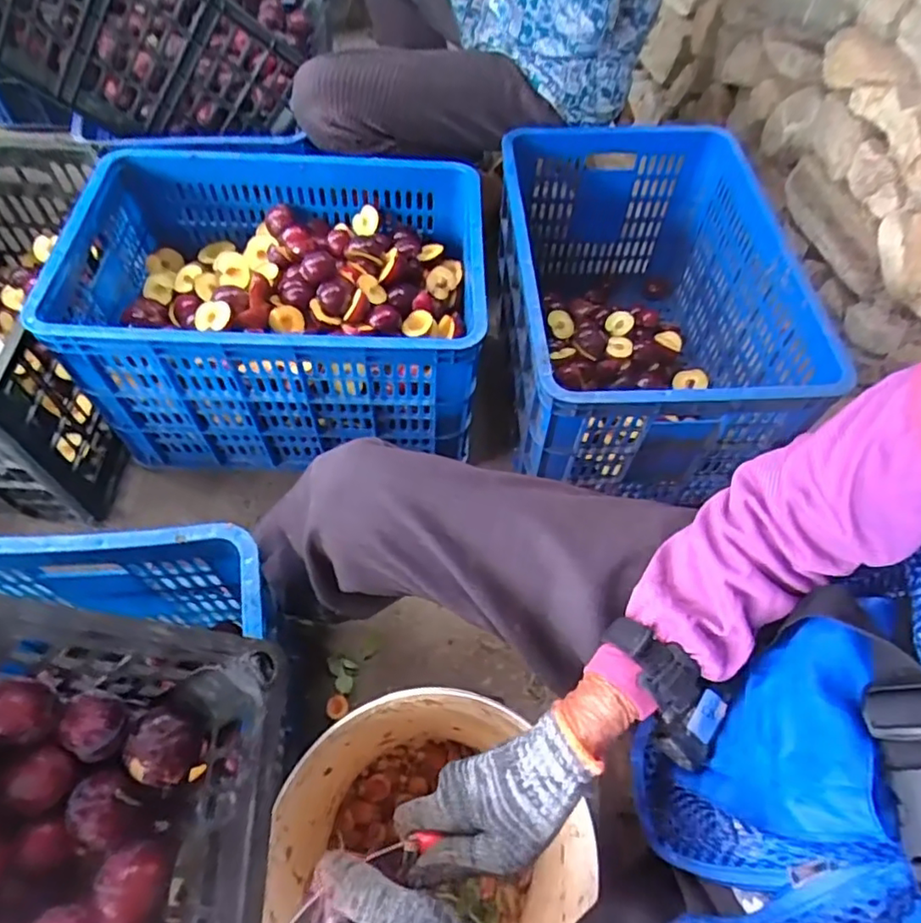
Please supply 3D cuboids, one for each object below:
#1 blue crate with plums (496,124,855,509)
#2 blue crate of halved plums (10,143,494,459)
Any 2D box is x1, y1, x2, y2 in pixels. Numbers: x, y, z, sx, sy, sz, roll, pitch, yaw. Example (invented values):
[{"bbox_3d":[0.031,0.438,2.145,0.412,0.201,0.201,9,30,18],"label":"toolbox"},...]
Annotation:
[{"bbox_3d":[0.255,-0.246,0.929,0.375,0.290,0.593,1,58,-5],"label":"blue crate with plums"},{"bbox_3d":[-0.251,-0.229,0.898,0.533,0.285,0.388,1,58,-4],"label":"blue crate of halved plums"}]

